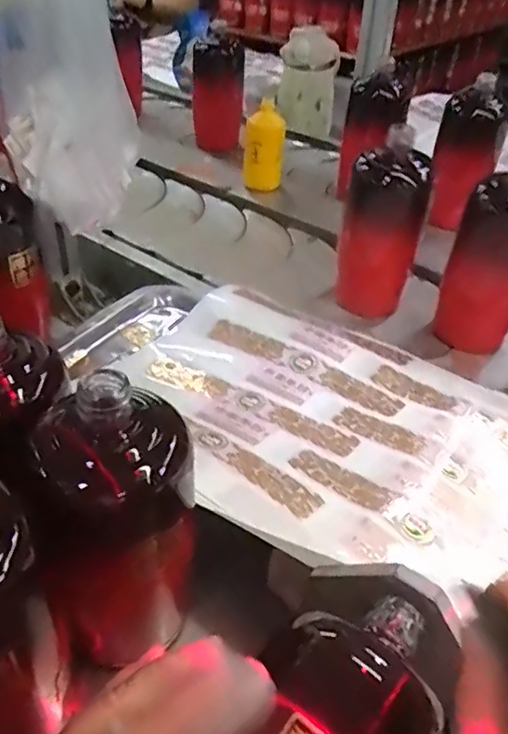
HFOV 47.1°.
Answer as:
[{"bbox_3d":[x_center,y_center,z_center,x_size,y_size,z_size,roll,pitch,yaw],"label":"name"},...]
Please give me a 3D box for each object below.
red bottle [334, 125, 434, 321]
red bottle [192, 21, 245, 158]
[{"bbox_3d":[0.138,-0.152,0.619,0.075,0.189,0.068,16,41,13],"label":"red bottle"},{"bbox_3d":[-0.060,-0.448,0.975,0.086,0.185,0.070,-4,41,-10],"label":"red bottle"}]

